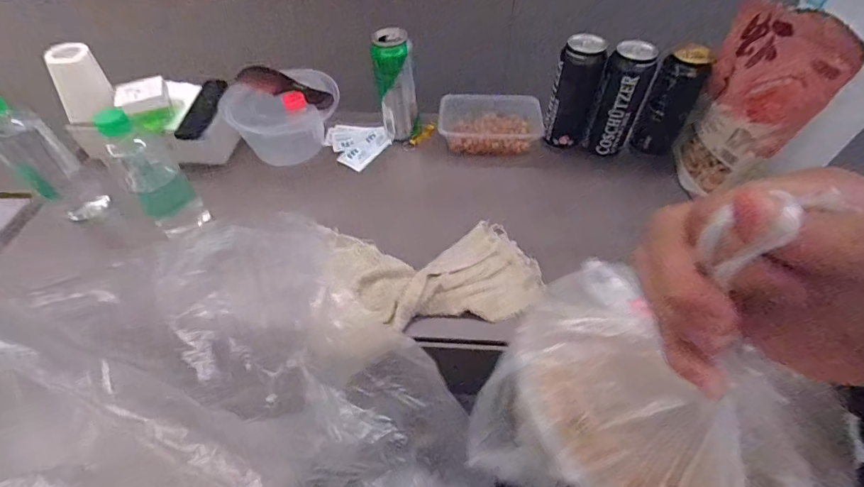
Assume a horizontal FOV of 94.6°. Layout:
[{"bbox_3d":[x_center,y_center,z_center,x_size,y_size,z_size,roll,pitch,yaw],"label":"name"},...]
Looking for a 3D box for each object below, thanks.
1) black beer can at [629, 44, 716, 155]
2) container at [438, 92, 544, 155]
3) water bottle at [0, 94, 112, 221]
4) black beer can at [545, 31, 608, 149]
[{"bbox_3d":[0.367,-0.216,0.605,0.066,0.154,0.064,0,51,0],"label":"black beer can"},{"bbox_3d":[0.097,-0.205,0.672,0.167,0.071,0.087,5,51,4],"label":"container"},{"bbox_3d":[-0.538,-0.116,0.554,0.053,0.196,0.062,34,59,25],"label":"water bottle"},{"bbox_3d":[0.220,-0.236,0.620,0.065,0.157,0.064,0,51,0],"label":"black beer can"}]

